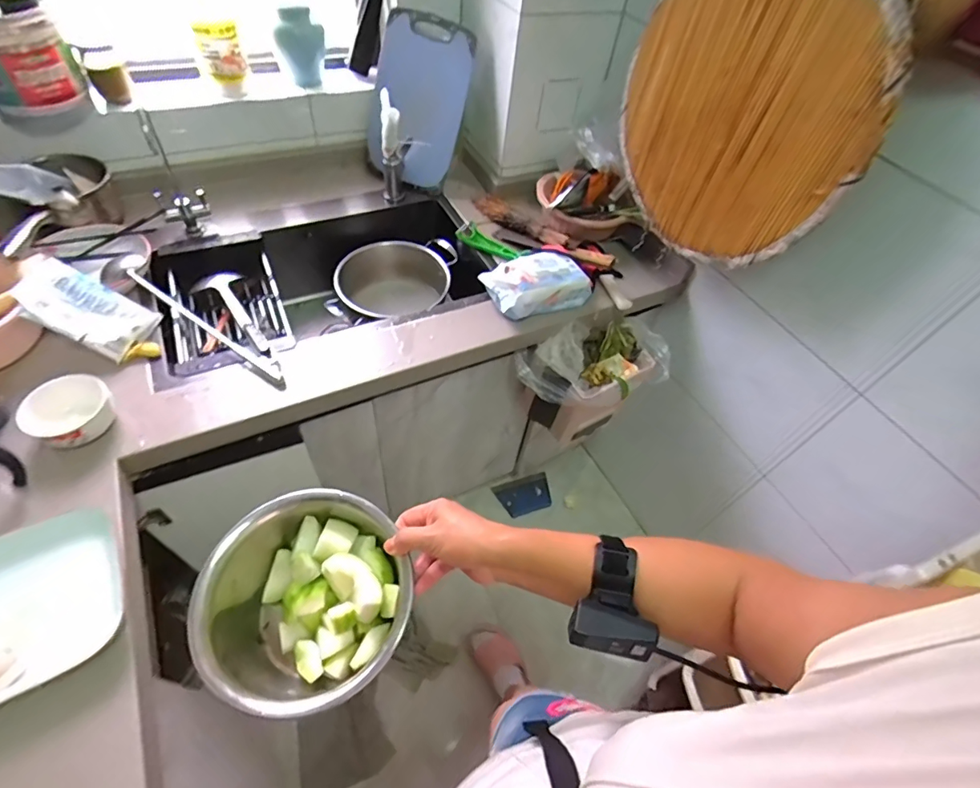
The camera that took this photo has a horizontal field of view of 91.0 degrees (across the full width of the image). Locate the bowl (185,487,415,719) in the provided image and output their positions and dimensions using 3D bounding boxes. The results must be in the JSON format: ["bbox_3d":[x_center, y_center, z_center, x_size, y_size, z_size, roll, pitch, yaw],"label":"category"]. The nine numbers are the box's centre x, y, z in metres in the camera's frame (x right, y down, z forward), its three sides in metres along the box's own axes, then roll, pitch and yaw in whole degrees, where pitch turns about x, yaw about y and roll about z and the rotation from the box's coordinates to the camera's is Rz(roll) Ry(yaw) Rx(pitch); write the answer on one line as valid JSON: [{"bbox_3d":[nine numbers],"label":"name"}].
[{"bbox_3d":[-0.169,0.204,0.476,0.180,0.099,0.185,2,54,-3],"label":"bowl"}]

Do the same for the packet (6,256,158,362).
[{"bbox_3d":[-0.660,-0.141,0.775,0.189,0.029,0.124,34,36,-21],"label":"packet"}]

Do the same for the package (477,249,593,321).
[{"bbox_3d":[0.094,-0.212,0.948,0.189,0.108,0.120,-26,59,-21],"label":"package"}]

